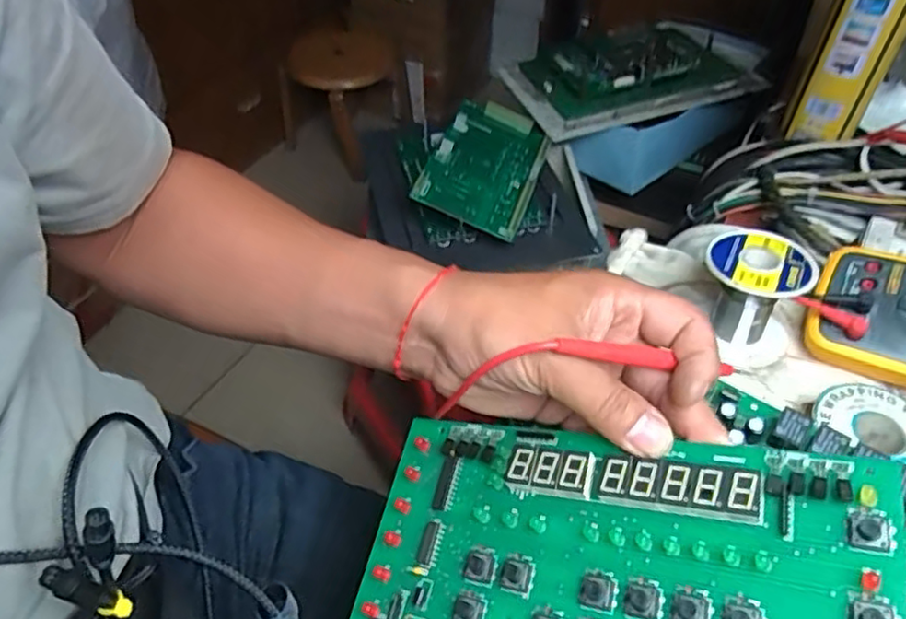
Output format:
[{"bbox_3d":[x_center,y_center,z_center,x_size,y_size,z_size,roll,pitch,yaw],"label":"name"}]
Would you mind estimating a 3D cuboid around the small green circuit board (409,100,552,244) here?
[{"bbox_3d":[0.037,-0.165,0.737,0.118,0.016,0.203,22,54,0],"label":"small green circuit board"}]

